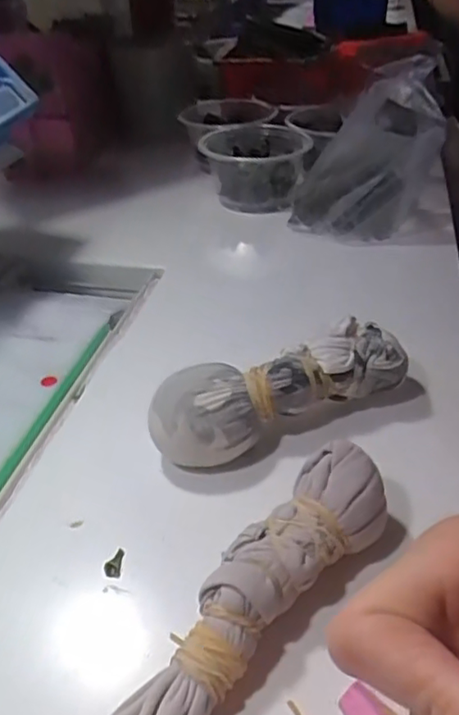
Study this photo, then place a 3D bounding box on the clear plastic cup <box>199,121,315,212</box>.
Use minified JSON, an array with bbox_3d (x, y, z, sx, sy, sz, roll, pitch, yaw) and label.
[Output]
[{"bbox_3d":[0.030,-0.198,0.633,0.101,0.067,0.106,-1,37,1],"label":"clear plastic cup"}]

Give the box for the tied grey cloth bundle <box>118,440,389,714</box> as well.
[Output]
[{"bbox_3d":[0.008,0.100,0.252,0.040,0.043,0.165,29,46,34],"label":"tied grey cloth bundle"}]

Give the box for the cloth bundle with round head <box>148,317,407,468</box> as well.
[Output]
[{"bbox_3d":[0.032,0.021,0.352,0.162,0.048,0.051,-16,39,-18],"label":"cloth bundle with round head"}]

